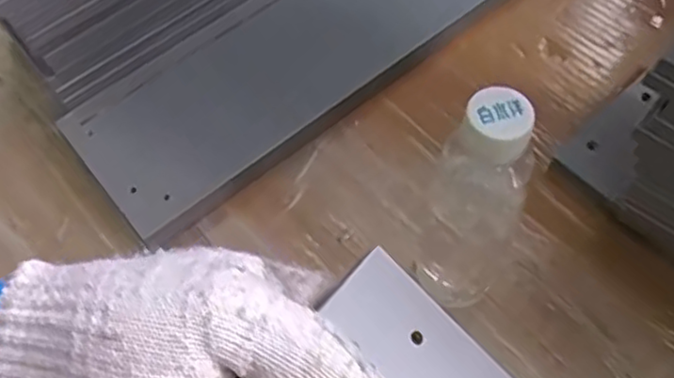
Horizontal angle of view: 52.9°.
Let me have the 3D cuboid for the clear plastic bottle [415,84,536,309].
[{"bbox_3d":[0.077,0.015,0.390,0.052,0.189,0.052,-4,61,2],"label":"clear plastic bottle"}]

